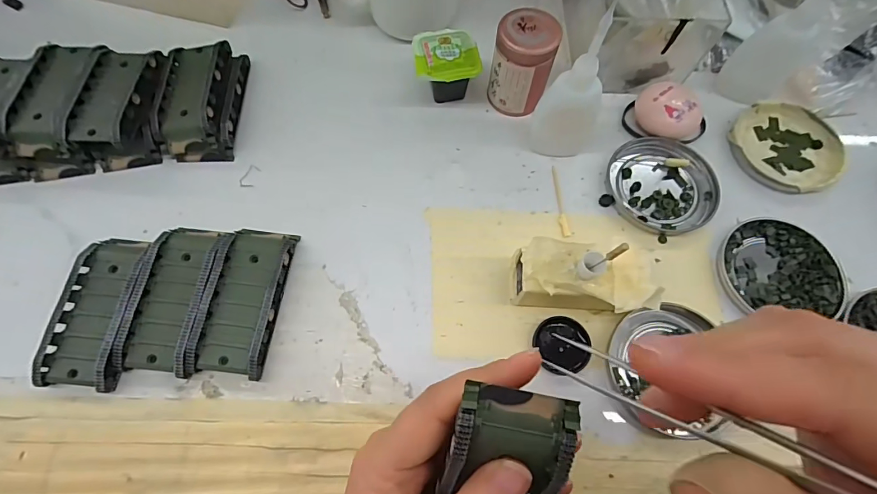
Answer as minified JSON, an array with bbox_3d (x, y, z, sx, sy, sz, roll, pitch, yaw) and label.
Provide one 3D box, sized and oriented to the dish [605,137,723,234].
[{"bbox_3d":[0.167,-0.047,0.317,0.080,0.007,0.075,0,67,-1],"label":"dish"}]

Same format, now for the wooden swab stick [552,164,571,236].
[{"bbox_3d":[0.089,-0.035,0.313,0.007,0.004,0.058,-5,67,-3],"label":"wooden swab stick"}]

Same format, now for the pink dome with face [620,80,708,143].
[{"bbox_3d":[0.179,-0.102,0.331,0.057,0.023,0.045,37,72,14],"label":"pink dome with face"}]

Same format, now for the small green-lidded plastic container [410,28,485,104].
[{"bbox_3d":[0.006,-0.140,0.338,0.048,0.039,0.045,-8,67,-4],"label":"small green-lidded plastic container"}]

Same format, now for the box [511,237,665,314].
[{"bbox_3d":[0.089,0.022,0.269,0.086,0.042,0.043,1,67,0],"label":"box"}]

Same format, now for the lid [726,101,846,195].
[{"bbox_3d":[0.272,-0.080,0.330,0.080,0.007,0.078,0,67,-1],"label":"lid"}]

